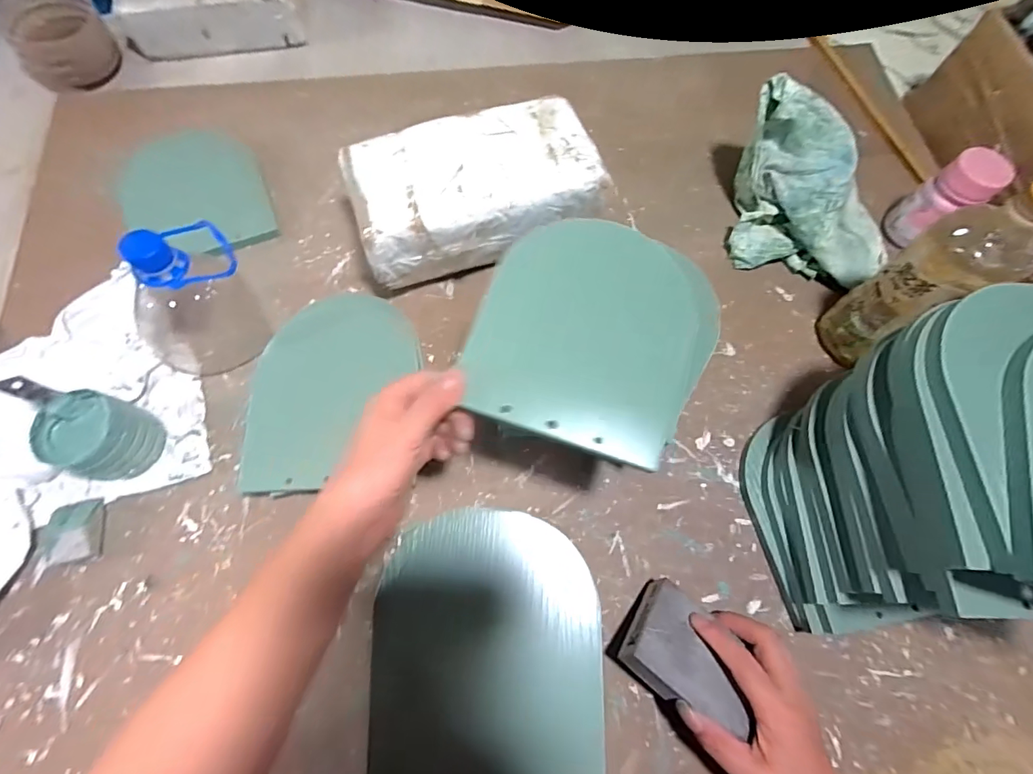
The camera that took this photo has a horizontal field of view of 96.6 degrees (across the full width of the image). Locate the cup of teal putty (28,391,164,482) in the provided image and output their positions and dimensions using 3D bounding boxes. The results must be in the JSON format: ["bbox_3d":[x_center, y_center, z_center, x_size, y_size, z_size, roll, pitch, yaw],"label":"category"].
[{"bbox_3d":[-0.355,0.043,0.393,0.063,0.066,0.066,20,70,5],"label":"cup of teal putty"}]

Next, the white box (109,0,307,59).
[{"bbox_3d":[-0.383,-0.484,0.579,0.212,0.064,0.108,-8,71,-5],"label":"white box"}]

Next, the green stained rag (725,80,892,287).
[{"bbox_3d":[0.312,-0.201,0.485,0.171,0.112,0.134,16,70,3],"label":"green stained rag"}]

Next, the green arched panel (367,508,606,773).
[{"bbox_3d":[-0.019,0.174,0.309,0.149,0.014,0.170,2,70,-2],"label":"green arched panel"}]

